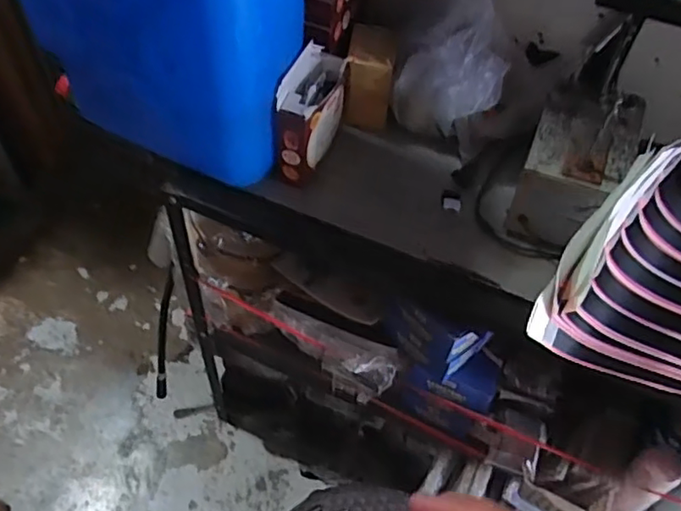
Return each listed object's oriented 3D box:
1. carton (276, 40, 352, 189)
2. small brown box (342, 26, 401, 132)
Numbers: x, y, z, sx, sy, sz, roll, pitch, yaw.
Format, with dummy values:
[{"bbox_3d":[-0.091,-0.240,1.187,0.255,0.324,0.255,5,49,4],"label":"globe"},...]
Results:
[{"bbox_3d":[-0.035,-0.180,0.787,0.053,0.169,0.139,18,54,9],"label":"carton"},{"bbox_3d":[0.043,-0.243,0.851,0.068,0.121,0.101,8,53,2],"label":"small brown box"}]

